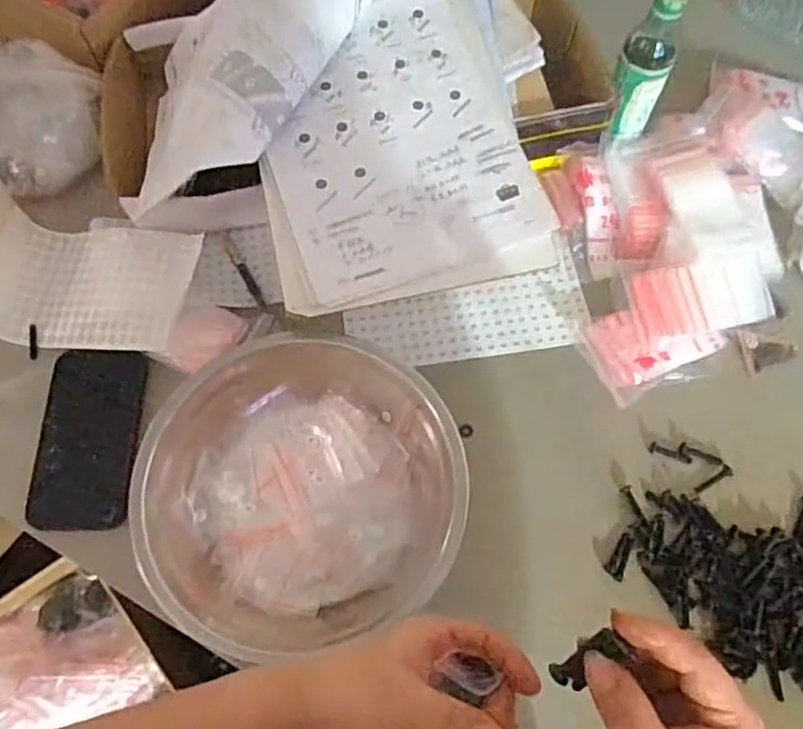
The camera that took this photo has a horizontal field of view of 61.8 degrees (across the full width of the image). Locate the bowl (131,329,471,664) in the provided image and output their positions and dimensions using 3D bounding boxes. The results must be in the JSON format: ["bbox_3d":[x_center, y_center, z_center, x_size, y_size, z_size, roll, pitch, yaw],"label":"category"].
[{"bbox_3d":[-0.079,0.094,0.549,0.247,0.075,0.256,0,68,0],"label":"bowl"}]

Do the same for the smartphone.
[{"bbox_3d":[-0.277,0.064,0.596,0.081,0.009,0.159,4,73,-4],"label":"smartphone"}]

